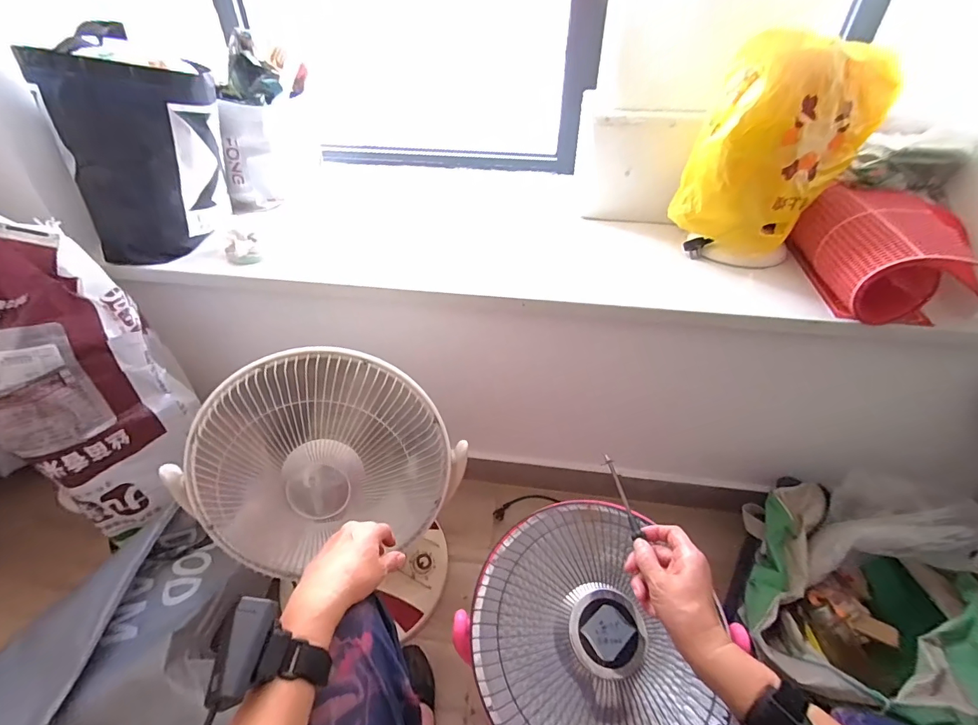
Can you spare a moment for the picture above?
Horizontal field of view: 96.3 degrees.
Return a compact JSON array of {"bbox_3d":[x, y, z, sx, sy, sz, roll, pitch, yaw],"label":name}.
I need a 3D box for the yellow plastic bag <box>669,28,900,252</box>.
[{"bbox_3d":[0.489,-0.363,0.752,0.235,0.299,0.152,-10,41,-13],"label":"yellow plastic bag"}]

